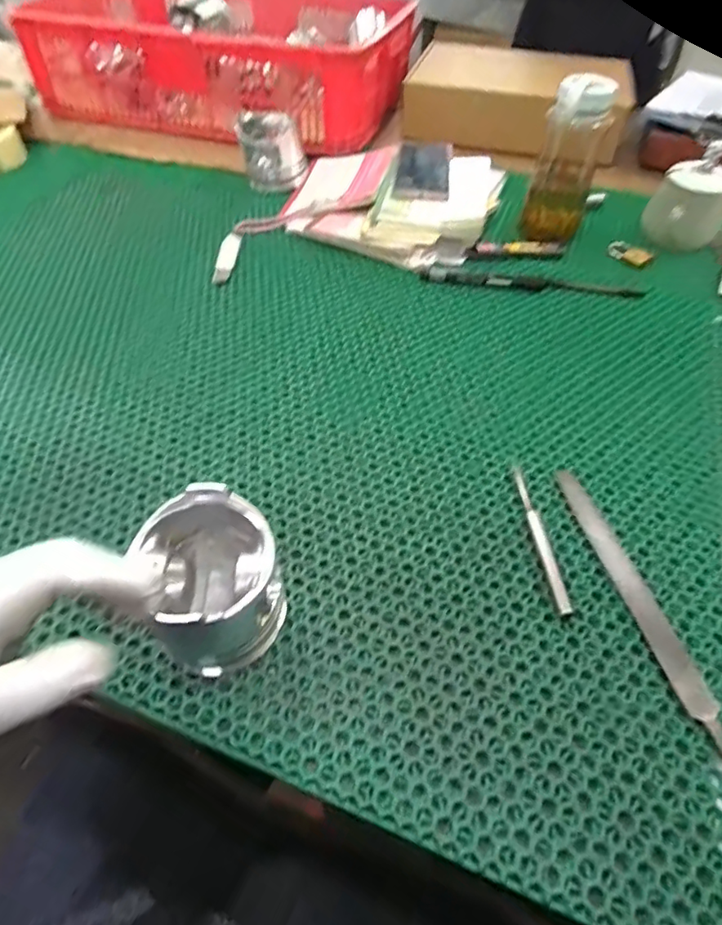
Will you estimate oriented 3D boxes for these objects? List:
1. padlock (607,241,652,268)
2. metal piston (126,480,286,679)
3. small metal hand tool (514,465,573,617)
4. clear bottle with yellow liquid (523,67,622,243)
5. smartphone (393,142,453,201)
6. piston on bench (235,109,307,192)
[{"bbox_3d":[0.346,-0.271,0.696,0.021,0.016,0.059,-27,57,-22],"label":"padlock"},{"bbox_3d":[-0.095,0.078,0.351,0.080,0.088,0.088,1,51,-2],"label":"metal piston"},{"bbox_3d":[0.141,0.056,0.423,0.013,0.010,0.135,-3,51,-5],"label":"small metal hand tool"},{"bbox_3d":[0.255,-0.367,0.663,0.070,0.182,0.068,18,52,11],"label":"clear bottle with yellow liquid"},{"bbox_3d":[0.089,-0.411,0.753,0.073,0.010,0.174,7,49,4],"label":"smartphone"},{"bbox_3d":[-0.132,-0.468,0.805,0.093,0.072,0.087,-6,51,-8],"label":"piston on bench"}]

